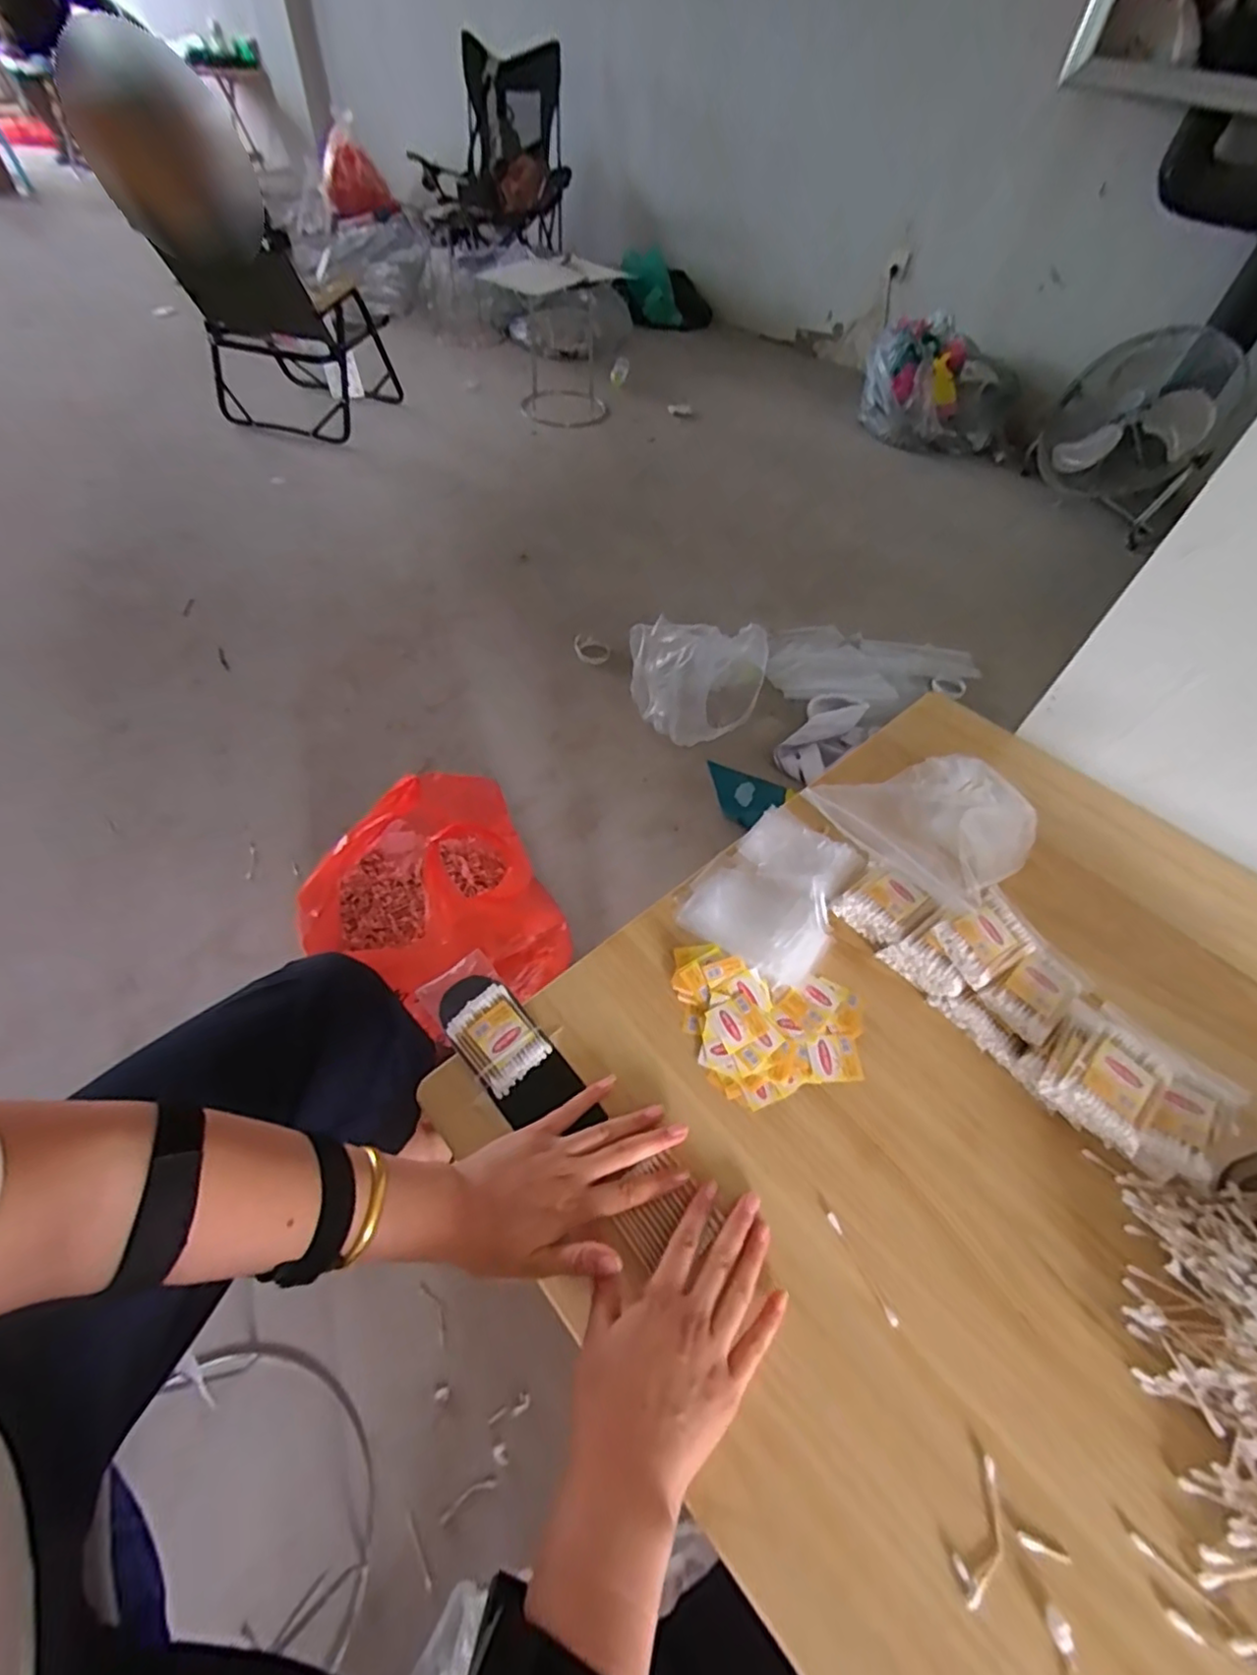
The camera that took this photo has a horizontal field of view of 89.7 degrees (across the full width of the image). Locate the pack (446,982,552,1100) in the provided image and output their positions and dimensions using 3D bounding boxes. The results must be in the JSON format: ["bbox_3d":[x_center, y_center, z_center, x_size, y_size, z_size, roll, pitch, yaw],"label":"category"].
[{"bbox_3d":[-0.107,0.165,0.522,0.058,0.013,0.075,-35,62,-26],"label":"pack"}]

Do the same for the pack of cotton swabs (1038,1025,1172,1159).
[{"bbox_3d":[0.366,0.187,0.476,0.076,0.030,0.060,-33,62,-25],"label":"pack of cotton swabs"}]

